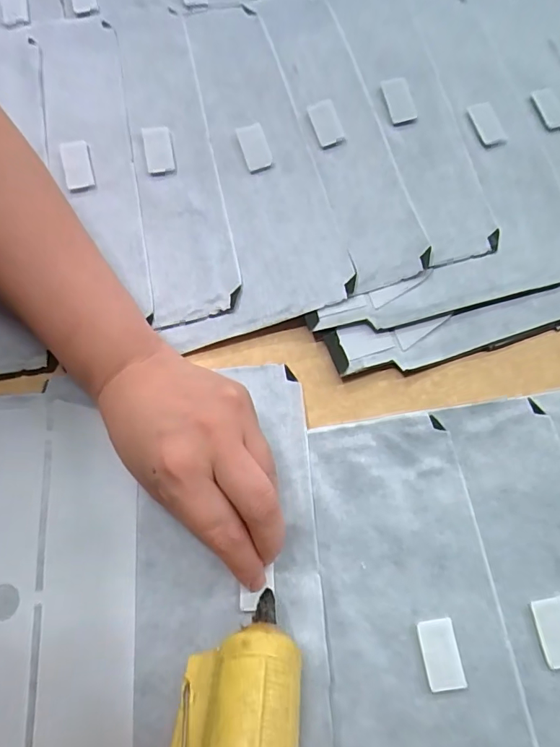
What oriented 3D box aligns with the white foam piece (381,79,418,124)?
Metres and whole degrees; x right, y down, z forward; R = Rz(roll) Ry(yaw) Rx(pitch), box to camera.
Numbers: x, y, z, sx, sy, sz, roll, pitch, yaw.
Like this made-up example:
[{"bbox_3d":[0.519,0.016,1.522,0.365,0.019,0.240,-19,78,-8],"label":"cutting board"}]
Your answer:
[{"bbox_3d":[0.087,-0.199,0.347,0.020,0.005,0.037,-9,72,-1],"label":"white foam piece"}]

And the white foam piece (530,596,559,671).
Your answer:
[{"bbox_3d":[0.146,0.137,0.252,0.017,0.007,0.033,-9,72,-1],"label":"white foam piece"}]

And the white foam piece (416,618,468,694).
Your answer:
[{"bbox_3d":[0.085,0.148,0.250,0.019,0.005,0.033,-10,72,-1],"label":"white foam piece"}]

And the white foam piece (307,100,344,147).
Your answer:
[{"bbox_3d":[0.033,-0.181,0.343,0.021,0.006,0.034,-18,73,-4],"label":"white foam piece"}]

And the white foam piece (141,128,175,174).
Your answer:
[{"bbox_3d":[-0.085,-0.156,0.331,0.019,0.008,0.033,-11,72,-2],"label":"white foam piece"}]

